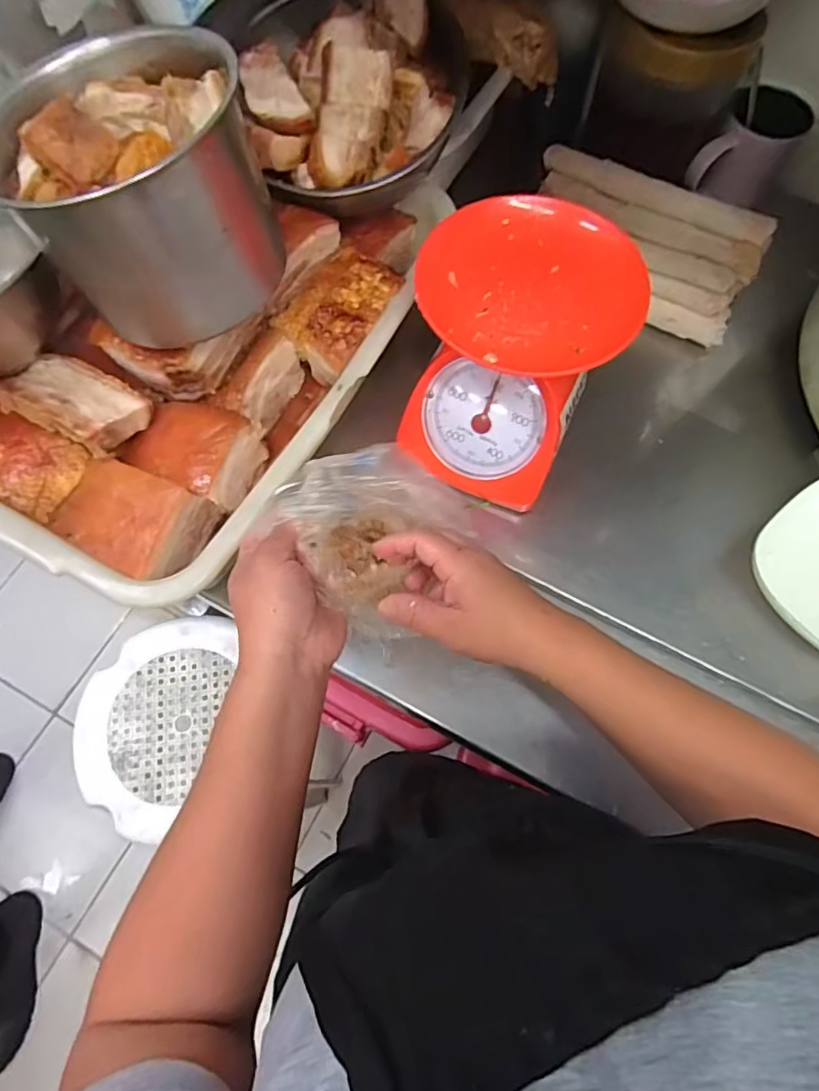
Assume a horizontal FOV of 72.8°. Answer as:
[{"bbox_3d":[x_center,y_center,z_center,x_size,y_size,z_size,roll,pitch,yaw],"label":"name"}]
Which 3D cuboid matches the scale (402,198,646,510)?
[{"bbox_3d":[0.084,-0.158,0.467,0.154,0.143,0.178,21,70,8],"label":"scale"}]

